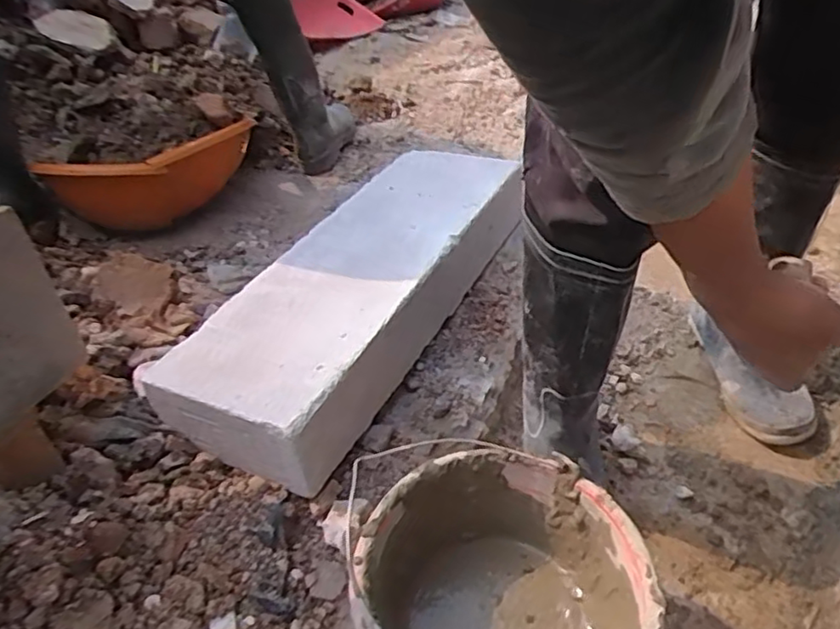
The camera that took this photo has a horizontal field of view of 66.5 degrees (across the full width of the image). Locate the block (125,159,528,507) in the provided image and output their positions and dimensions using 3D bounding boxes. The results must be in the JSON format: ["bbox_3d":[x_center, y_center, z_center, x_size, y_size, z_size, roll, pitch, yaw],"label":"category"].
[{"bbox_3d":[-0.064,-0.044,0.844,0.199,0.098,0.589,16,42,24],"label":"block"}]

